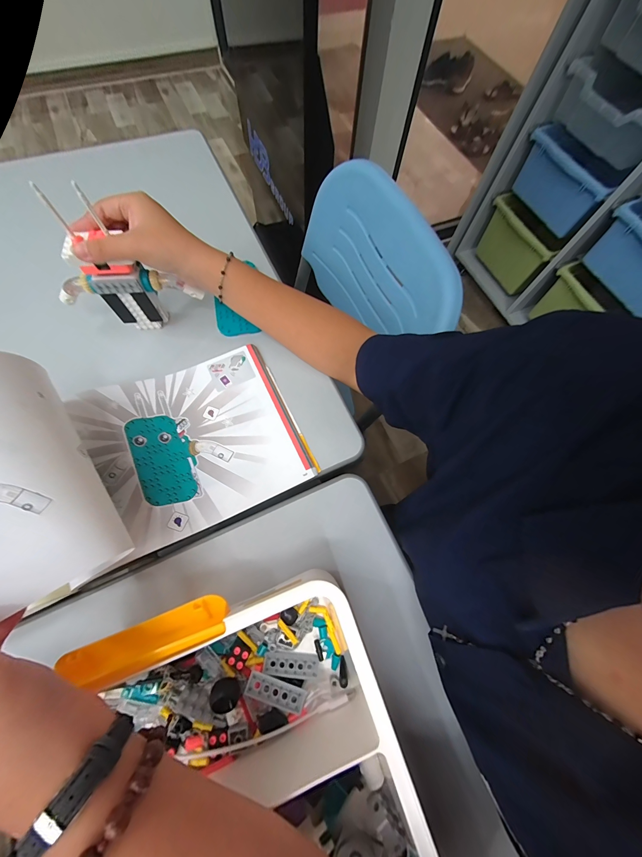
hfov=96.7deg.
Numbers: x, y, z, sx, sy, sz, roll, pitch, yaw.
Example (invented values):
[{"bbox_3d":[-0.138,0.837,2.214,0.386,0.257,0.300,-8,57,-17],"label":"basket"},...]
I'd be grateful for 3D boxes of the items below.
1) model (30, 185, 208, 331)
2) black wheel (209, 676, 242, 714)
[{"bbox_3d":[-0.226,-0.169,0.314,0.150,0.147,0.035,-13,69,-2],"label":"model"},{"bbox_3d":[-0.077,0.217,0.232,0.020,0.015,0.022,1,70,-3],"label":"black wheel"}]

